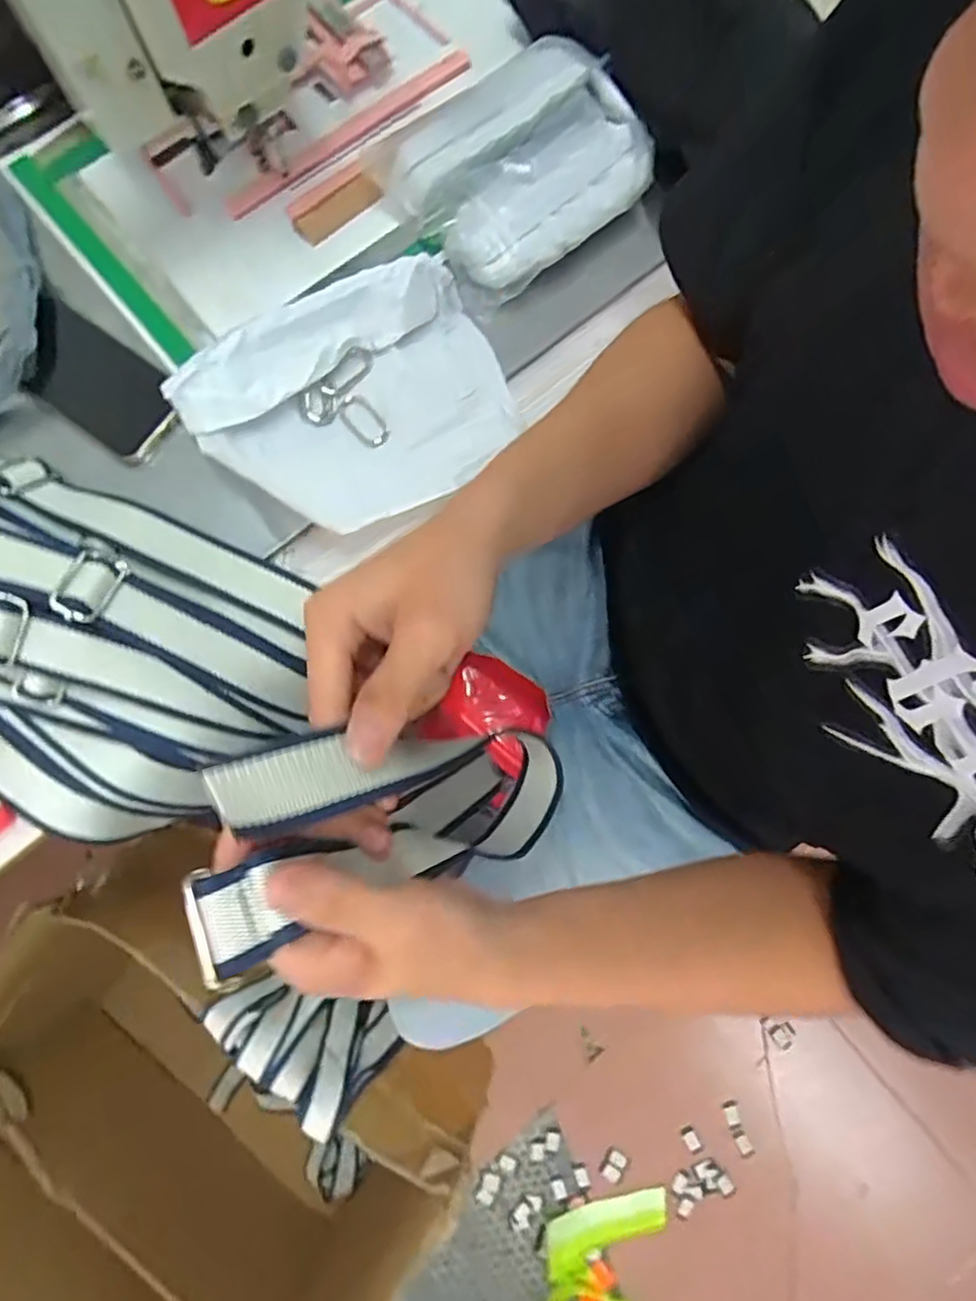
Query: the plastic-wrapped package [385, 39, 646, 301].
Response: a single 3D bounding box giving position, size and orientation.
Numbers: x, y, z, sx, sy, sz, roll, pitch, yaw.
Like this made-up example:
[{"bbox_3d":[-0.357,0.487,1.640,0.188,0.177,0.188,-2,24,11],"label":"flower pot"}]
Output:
[{"bbox_3d":[0.030,-0.363,0.495,0.176,0.049,0.133,-40,80,-8],"label":"plastic-wrapped package"}]

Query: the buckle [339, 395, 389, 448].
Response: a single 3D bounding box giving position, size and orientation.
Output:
[{"bbox_3d":[-0.092,-0.168,0.481,0.024,0.004,0.046,-37,80,-7],"label":"buckle"}]

